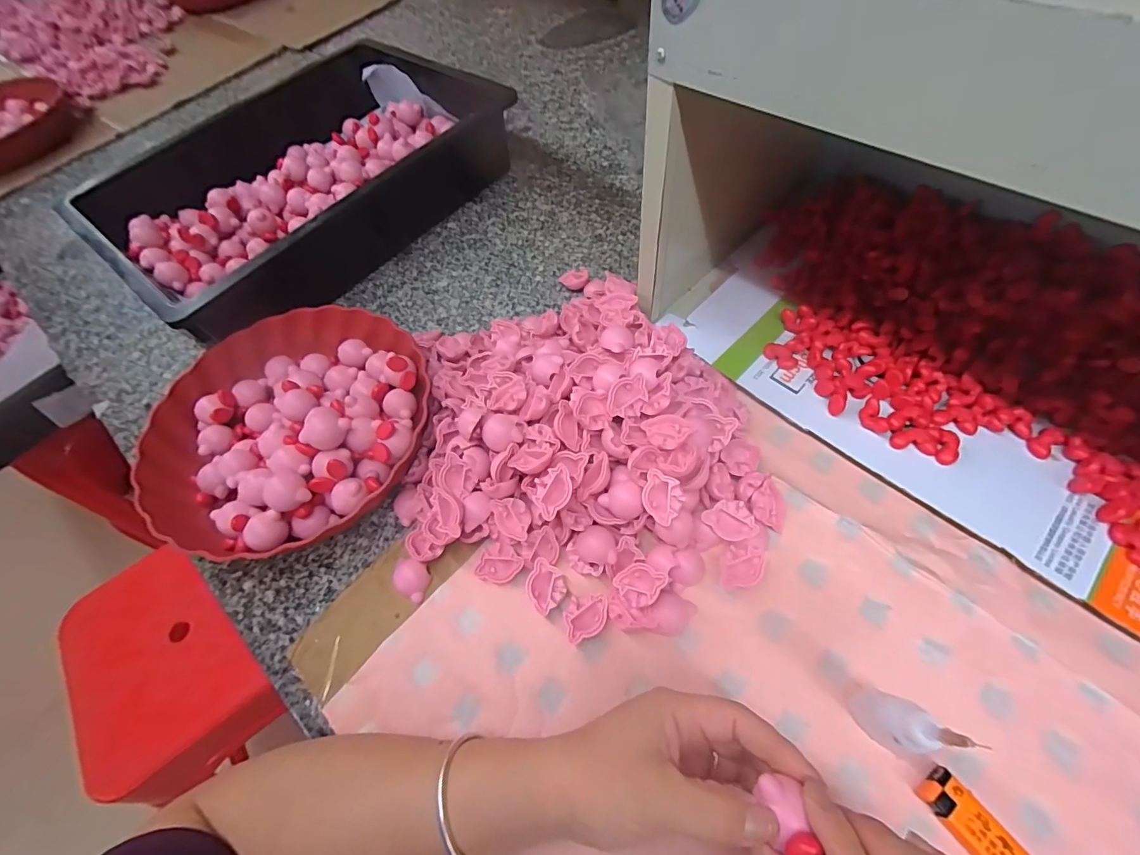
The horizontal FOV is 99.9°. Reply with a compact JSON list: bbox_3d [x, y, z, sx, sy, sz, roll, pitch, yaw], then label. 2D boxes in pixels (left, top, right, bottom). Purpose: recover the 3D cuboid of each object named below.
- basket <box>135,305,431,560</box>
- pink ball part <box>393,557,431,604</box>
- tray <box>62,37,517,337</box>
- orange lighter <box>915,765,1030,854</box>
[{"bbox_3d":[-0.245,-0.008,0.423,0.243,0.074,0.235,-5,59,9],"label":"basket"},{"bbox_3d":[-0.120,0.113,0.359,0.027,0.013,0.026,16,64,20],"label":"pink ball part"},{"bbox_3d":[-0.324,-0.304,0.587,0.319,0.094,0.428,34,71,26],"label":"tray"},{"bbox_3d":[0.231,0.230,0.258,0.025,0.012,0.080,-37,60,-11],"label":"orange lighter"}]

